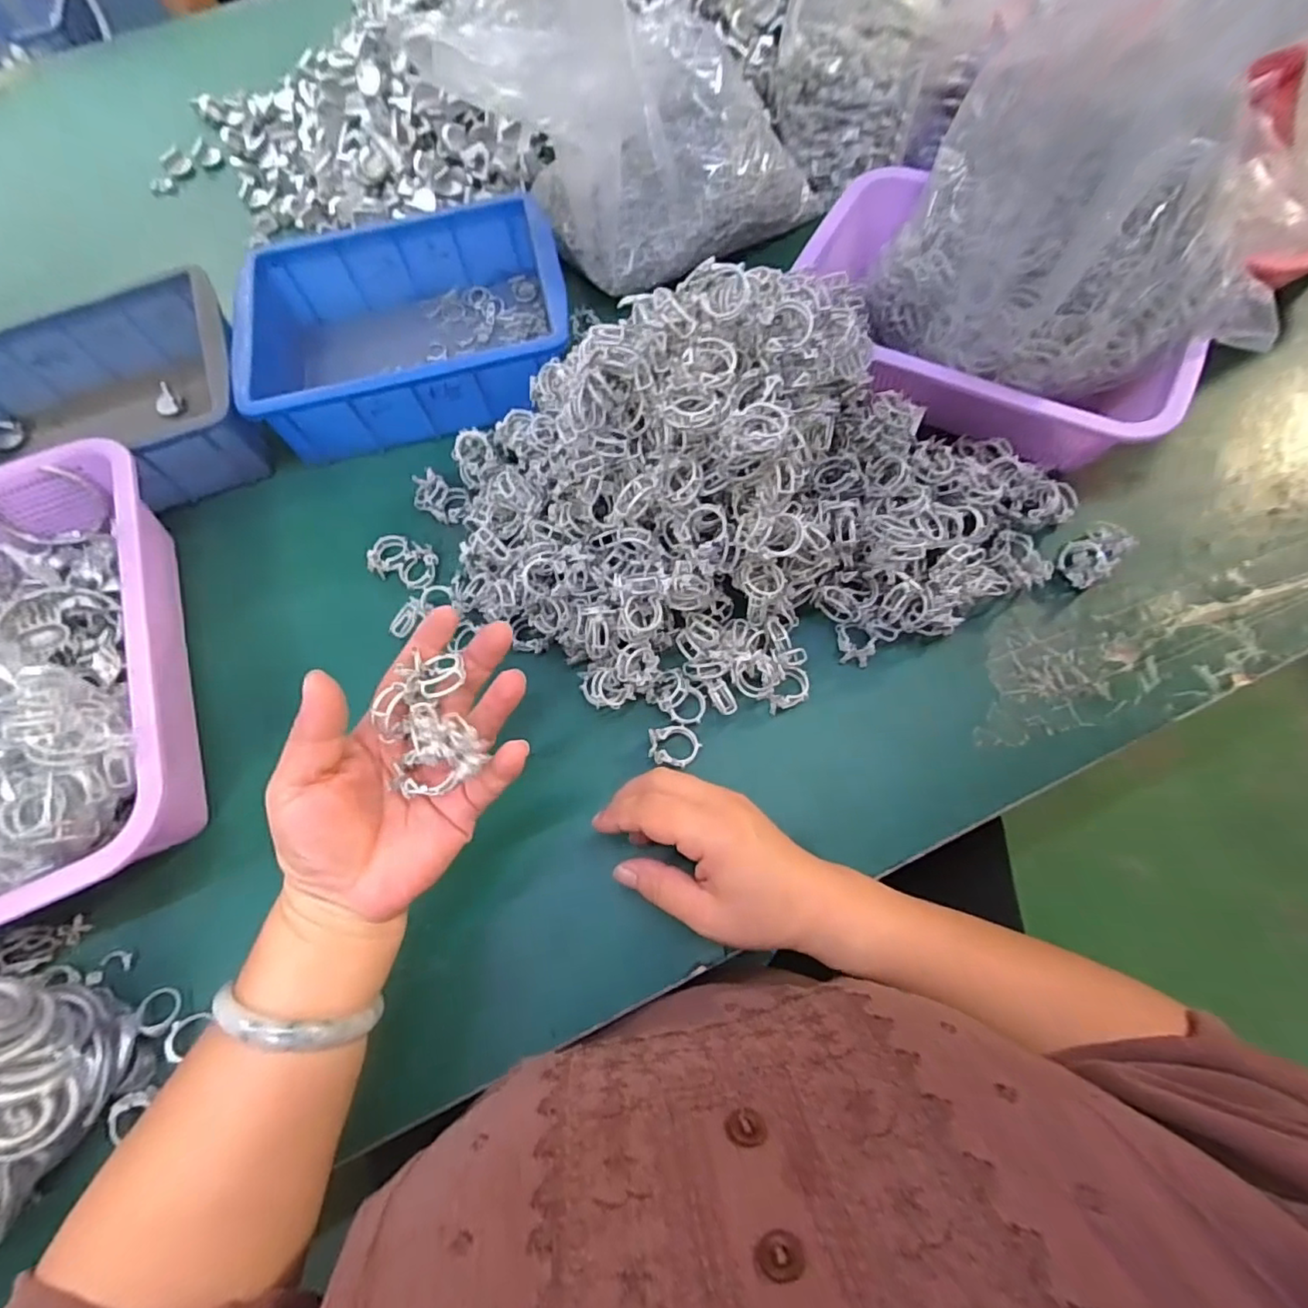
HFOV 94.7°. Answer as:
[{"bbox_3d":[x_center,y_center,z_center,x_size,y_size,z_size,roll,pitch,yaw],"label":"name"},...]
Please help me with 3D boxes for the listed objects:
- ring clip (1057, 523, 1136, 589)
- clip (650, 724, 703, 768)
[{"bbox_3d":[0.291,-0.064,0.400,0.039,0.027,0.030,-36,71,-11],"label":"ring clip"},{"bbox_3d":[0.013,0.058,0.376,0.032,0.008,0.026,0,68,3],"label":"clip"}]

